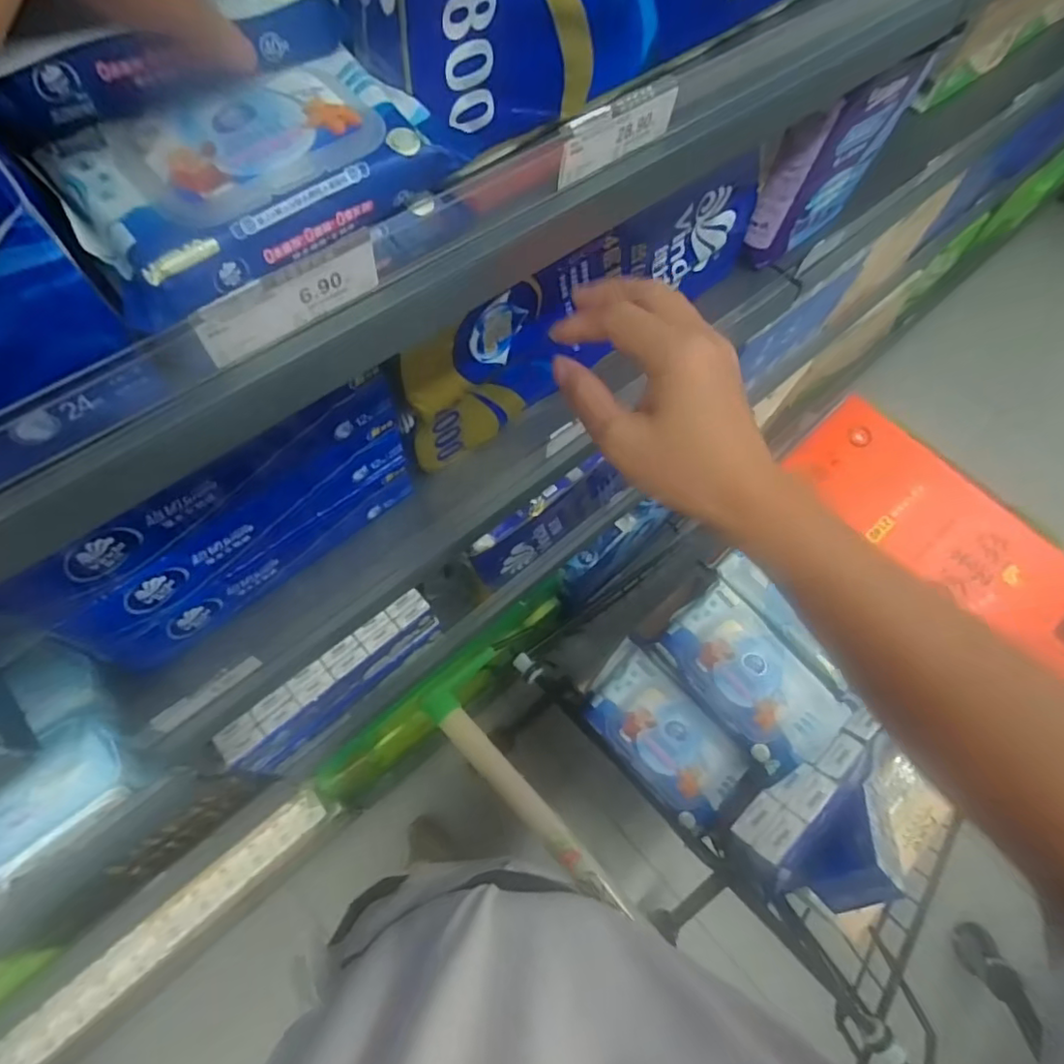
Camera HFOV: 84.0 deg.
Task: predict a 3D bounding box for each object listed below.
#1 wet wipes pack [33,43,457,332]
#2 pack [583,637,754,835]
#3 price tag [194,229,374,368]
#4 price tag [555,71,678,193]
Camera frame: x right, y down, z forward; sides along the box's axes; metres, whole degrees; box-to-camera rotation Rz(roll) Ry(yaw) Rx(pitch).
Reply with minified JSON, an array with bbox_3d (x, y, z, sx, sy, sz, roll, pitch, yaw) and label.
[{"bbox_3d":[-0.136,-0.180,0.298,0.176,0.039,0.096,-38,72,-19],"label":"wet wipes pack"},{"bbox_3d":[0.130,0.203,0.600,0.090,0.042,0.172,-41,71,-3],"label":"pack"},{"bbox_3d":[-0.123,-0.121,0.306,0.097,0.035,0.004,-38,72,-19],"label":"price tag"},{"bbox_3d":[0.056,-0.262,0.384,0.105,0.037,0.009,-37,72,-18],"label":"price tag"}]

